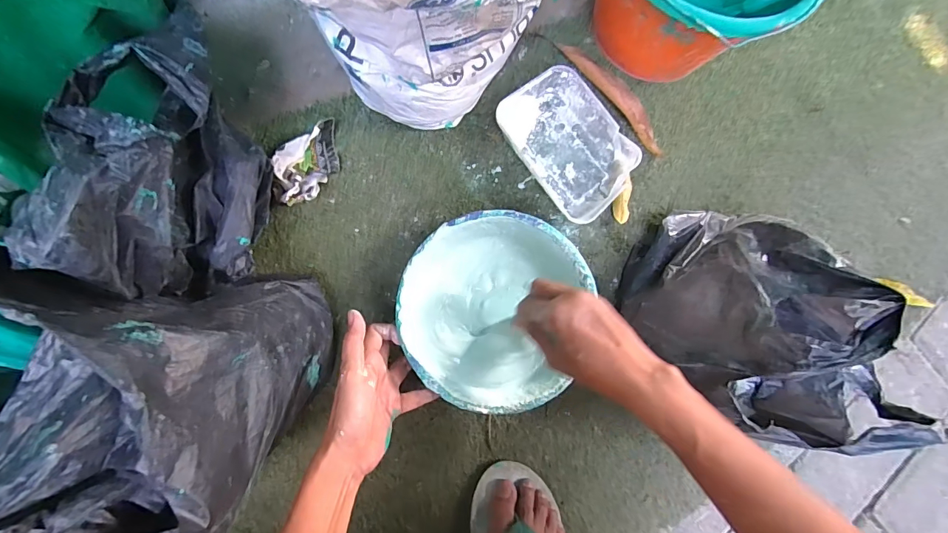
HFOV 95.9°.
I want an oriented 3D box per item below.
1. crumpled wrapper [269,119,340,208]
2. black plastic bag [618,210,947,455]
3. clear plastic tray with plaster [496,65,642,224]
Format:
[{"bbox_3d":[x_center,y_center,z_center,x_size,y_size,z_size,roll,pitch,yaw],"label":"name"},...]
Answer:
[{"bbox_3d":[-0.176,-0.111,0.460,0.049,0.045,0.102,30,81,-4],"label":"crumpled wrapper"},{"bbox_3d":[0.304,0.057,0.424,0.243,0.223,0.220,26,81,-4],"label":"black plastic bag"},{"bbox_3d":[0.111,-0.145,0.510,0.114,0.037,0.171,-37,91,-10],"label":"clear plastic tray with plaster"}]

